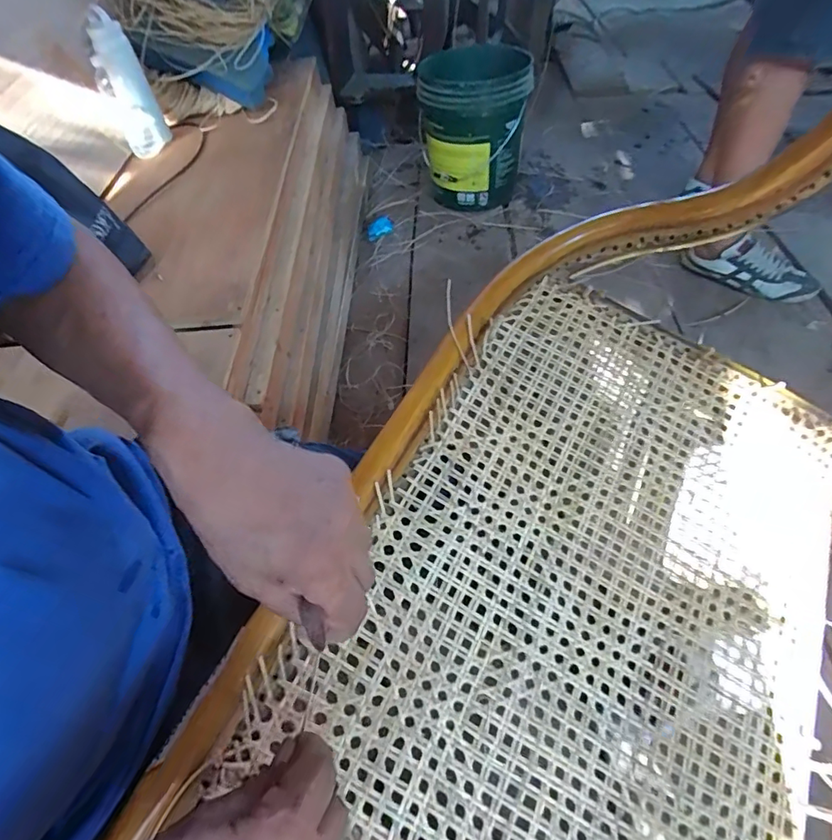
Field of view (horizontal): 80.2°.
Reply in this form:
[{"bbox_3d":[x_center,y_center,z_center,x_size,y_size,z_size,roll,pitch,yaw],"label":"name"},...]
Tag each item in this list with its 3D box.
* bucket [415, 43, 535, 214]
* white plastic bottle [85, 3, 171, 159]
[{"bbox_3d":[0.164,-0.832,1.403,0.290,0.344,0.333,3,51,8],"label":"bucket"},{"bbox_3d":[-0.615,-0.697,1.058,0.091,0.249,0.085,-20,52,-11],"label":"white plastic bottle"}]

